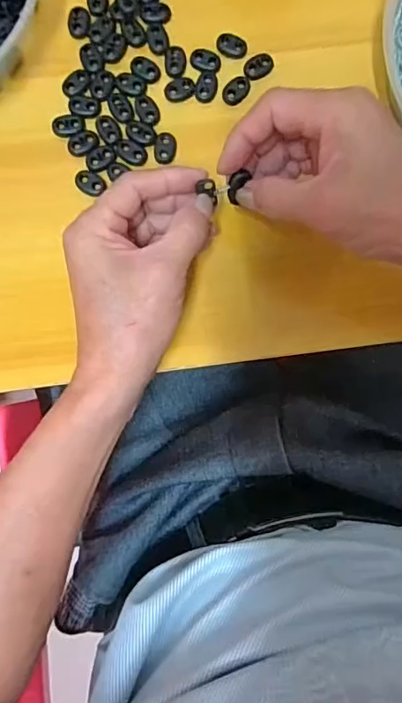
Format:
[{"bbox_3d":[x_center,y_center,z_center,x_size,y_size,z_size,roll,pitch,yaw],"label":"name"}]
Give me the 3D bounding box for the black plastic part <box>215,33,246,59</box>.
[{"bbox_3d":[0.022,-0.217,0.361,0.021,0.004,0.016,15,85,0],"label":"black plastic part"}]

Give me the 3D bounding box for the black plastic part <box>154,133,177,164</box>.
[{"bbox_3d":[-0.025,-0.143,0.354,0.014,0.004,0.022,10,85,-1],"label":"black plastic part"}]

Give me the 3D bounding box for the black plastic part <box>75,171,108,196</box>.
[{"bbox_3d":[-0.076,-0.117,0.351,0.021,0.004,0.014,34,85,1],"label":"black plastic part"}]

